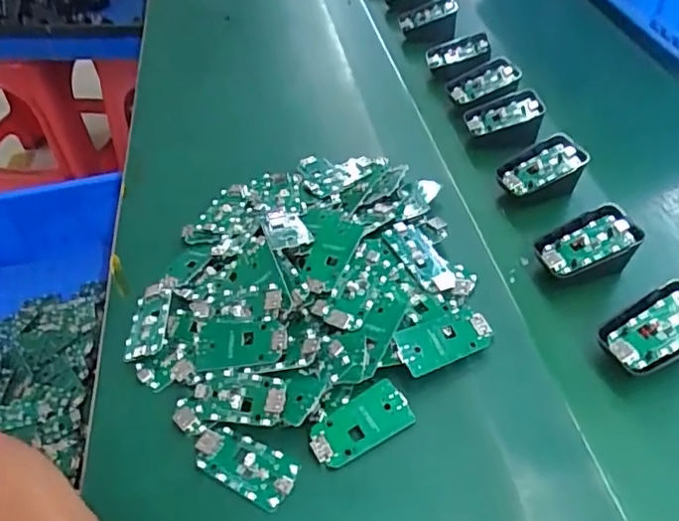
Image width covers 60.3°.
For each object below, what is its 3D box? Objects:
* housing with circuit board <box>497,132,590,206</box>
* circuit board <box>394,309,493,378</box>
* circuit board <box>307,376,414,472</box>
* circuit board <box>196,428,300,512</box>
[{"bbox_3d":[0.171,-0.073,0.499,0.068,0.041,0.046,-19,47,-12],"label":"housing with circuit board"},{"bbox_3d":[0.069,0.050,0.378,0.067,0.006,0.030,-21,47,-14],"label":"circuit board"},{"bbox_3d":[0.012,0.099,0.351,0.062,0.004,0.031,-27,62,-18],"label":"circuit board"},{"bbox_3d":[-0.056,0.120,0.344,0.063,0.005,0.029,19,50,22],"label":"circuit board"}]

